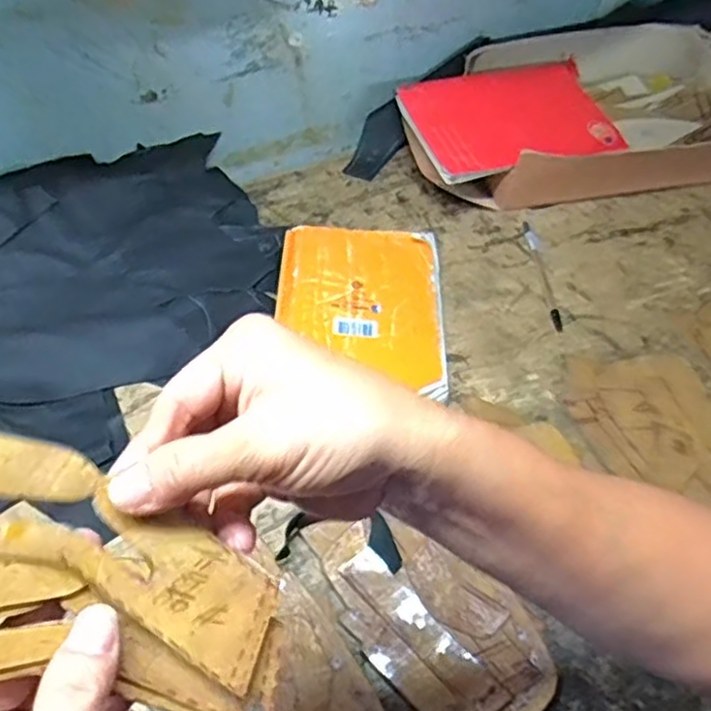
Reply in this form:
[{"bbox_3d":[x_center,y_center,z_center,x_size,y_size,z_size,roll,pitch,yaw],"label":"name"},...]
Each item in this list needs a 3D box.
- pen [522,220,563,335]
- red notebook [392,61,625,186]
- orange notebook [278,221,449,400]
[{"bbox_3d":[0.176,-0.077,0.642,0.011,0.010,0.136,-3,50,-2],"label":"pen"},{"bbox_3d":[0.159,-0.244,0.686,0.196,0.018,0.140,-16,52,-12],"label":"red notebook"},{"bbox_3d":[0.005,-0.047,0.608,0.145,0.019,0.178,1,50,2],"label":"orange notebook"}]

